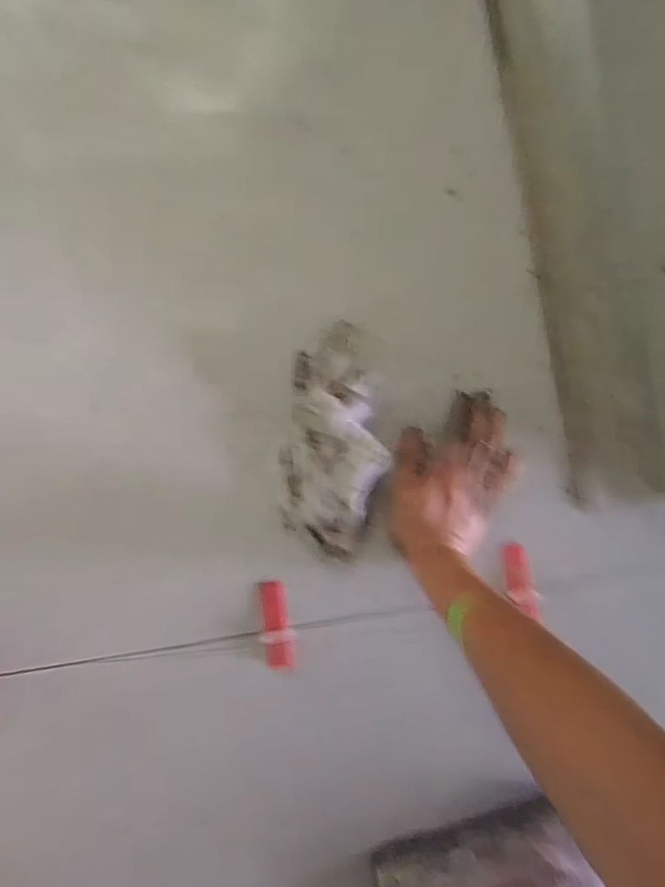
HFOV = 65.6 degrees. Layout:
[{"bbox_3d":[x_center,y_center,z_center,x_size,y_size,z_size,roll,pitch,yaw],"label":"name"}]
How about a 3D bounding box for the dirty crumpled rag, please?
[{"bbox_3d":[0.002,-0.001,0.486,0.088,0.037,0.208,7,91,-9],"label":"dirty crumpled rag"}]

